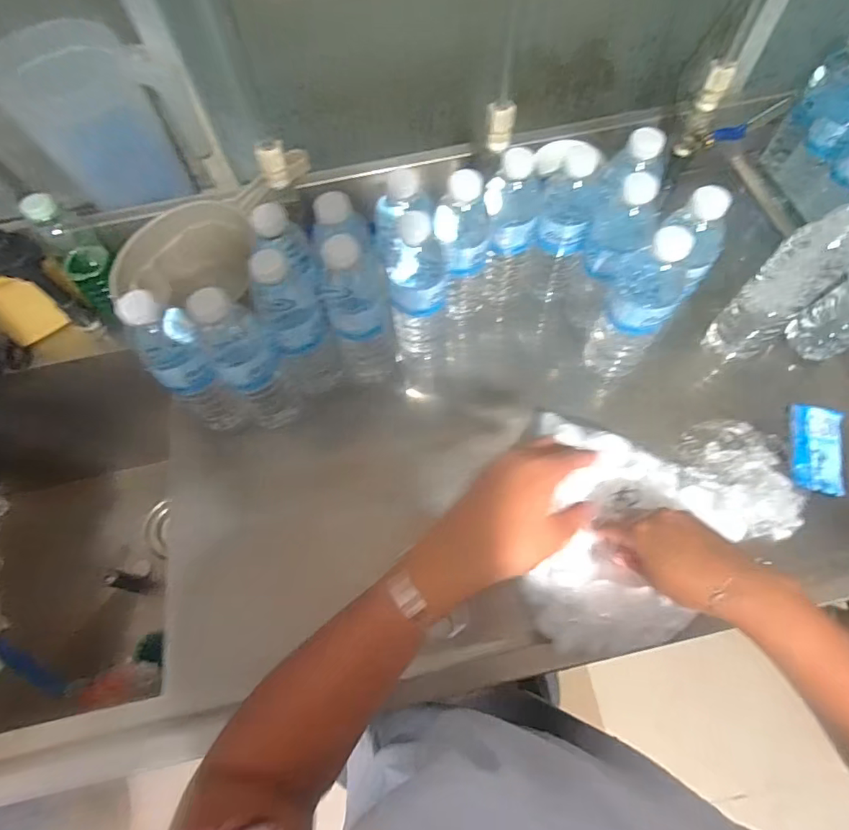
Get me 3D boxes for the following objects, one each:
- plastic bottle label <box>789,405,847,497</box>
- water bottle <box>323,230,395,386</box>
[{"bbox_3d":[0.435,0.038,0.535,0.049,0.014,0.100,14,66,10],"label":"plastic bottle label"},{"bbox_3d":[-0.072,-0.102,0.531,0.069,0.206,0.057,-10,64,-2],"label":"water bottle"}]

